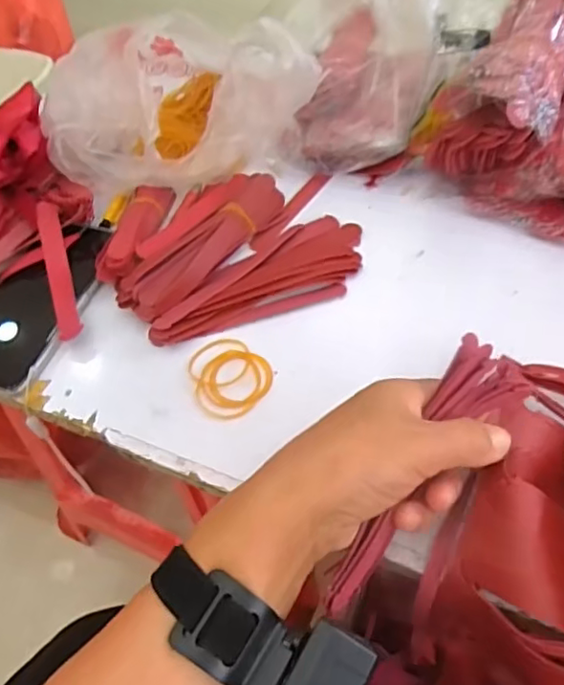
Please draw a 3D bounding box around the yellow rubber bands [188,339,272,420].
[{"bbox_3d":[-0.040,0.024,0.424,0.062,0.007,0.055,34,63,26],"label":"yellow rubber bands"}]

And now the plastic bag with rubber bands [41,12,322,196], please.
[{"bbox_3d":[-0.099,-0.199,0.517,0.185,0.119,0.171,37,64,27],"label":"plastic bag with rubber bands"}]

